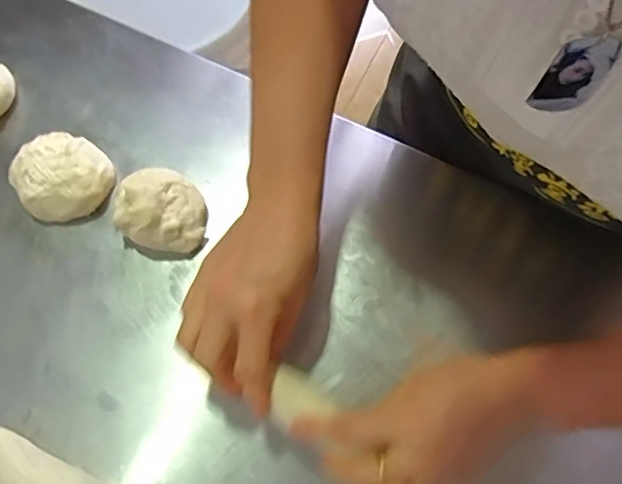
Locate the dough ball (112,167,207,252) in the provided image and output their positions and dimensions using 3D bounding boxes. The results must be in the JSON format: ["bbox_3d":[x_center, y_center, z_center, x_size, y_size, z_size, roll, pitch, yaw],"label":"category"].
[{"bbox_3d":[-0.125,-0.027,0.489,0.069,0.060,0.064,0,71,1],"label":"dough ball"}]

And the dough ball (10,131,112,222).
[{"bbox_3d":[-0.217,-0.057,0.502,0.076,0.034,0.074,0,71,1],"label":"dough ball"}]

